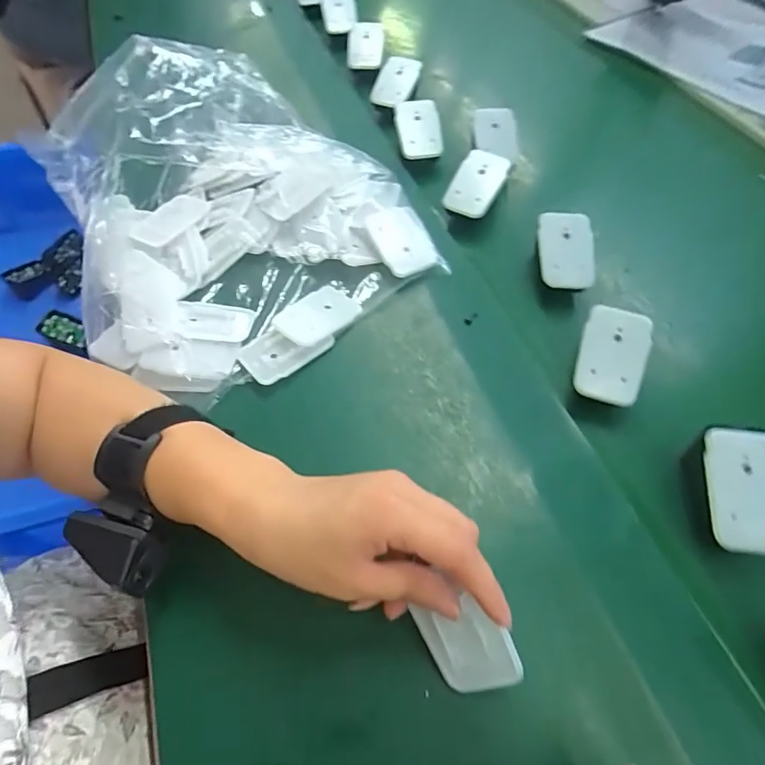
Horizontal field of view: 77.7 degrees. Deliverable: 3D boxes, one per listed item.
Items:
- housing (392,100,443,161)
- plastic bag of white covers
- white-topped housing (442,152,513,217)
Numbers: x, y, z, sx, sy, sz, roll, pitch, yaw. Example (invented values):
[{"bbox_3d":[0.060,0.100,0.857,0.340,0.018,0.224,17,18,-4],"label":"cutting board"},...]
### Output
[{"bbox_3d":[0.037,-0.268,0.502,0.045,0.012,0.067,-9,85,16],"label":"housing"},{"bbox_3d":[-0.133,-0.157,0.403,0.289,0.080,0.319,-29,63,-18],"label":"plastic bag of white covers"},{"bbox_3d":[0.087,-0.187,0.447,0.044,0.008,0.064,28,89,14],"label":"white-topped housing"}]

